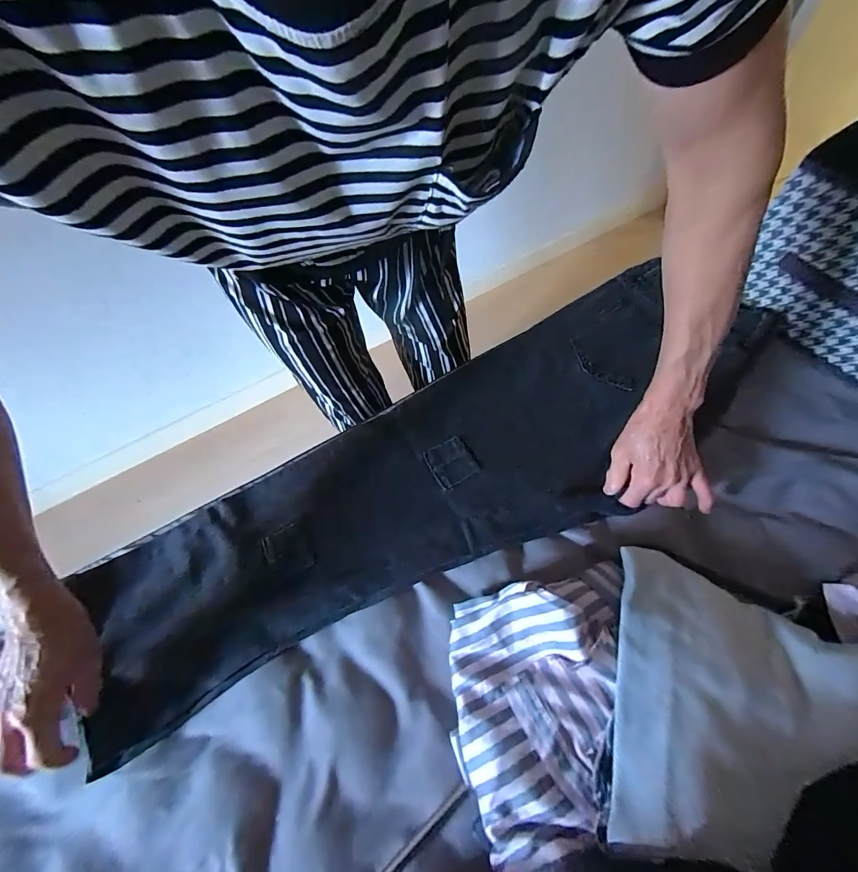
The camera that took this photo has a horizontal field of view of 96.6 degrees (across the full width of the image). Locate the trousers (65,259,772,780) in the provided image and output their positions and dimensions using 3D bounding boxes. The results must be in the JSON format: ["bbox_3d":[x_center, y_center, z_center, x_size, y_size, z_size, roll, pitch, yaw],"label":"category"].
[{"bbox_3d":[0.035,0.036,0.506,0.887,0.054,0.275,-30,66,-13],"label":"trousers"}]

